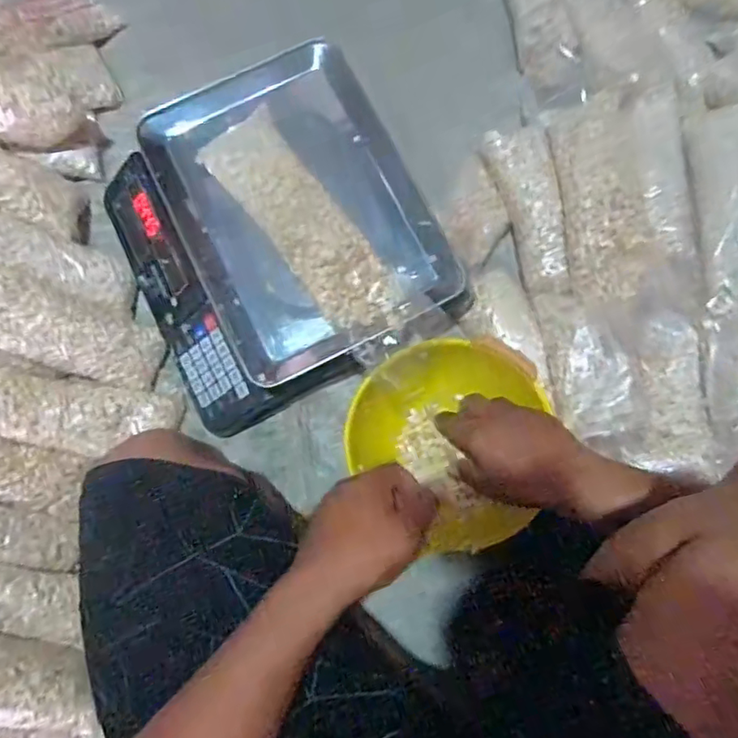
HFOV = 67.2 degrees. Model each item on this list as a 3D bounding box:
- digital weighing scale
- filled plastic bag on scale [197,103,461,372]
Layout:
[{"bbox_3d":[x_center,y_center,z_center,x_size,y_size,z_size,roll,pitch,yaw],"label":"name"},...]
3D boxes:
[{"bbox_3d":[-0.105,-0.144,0.614,0.326,0.090,0.346,-26,81,-4],"label":"digital weighing scale"},{"bbox_3d":[-0.046,-0.128,0.555,0.093,0.049,0.295,-40,82,-6],"label":"filled plastic bag on scale"}]

